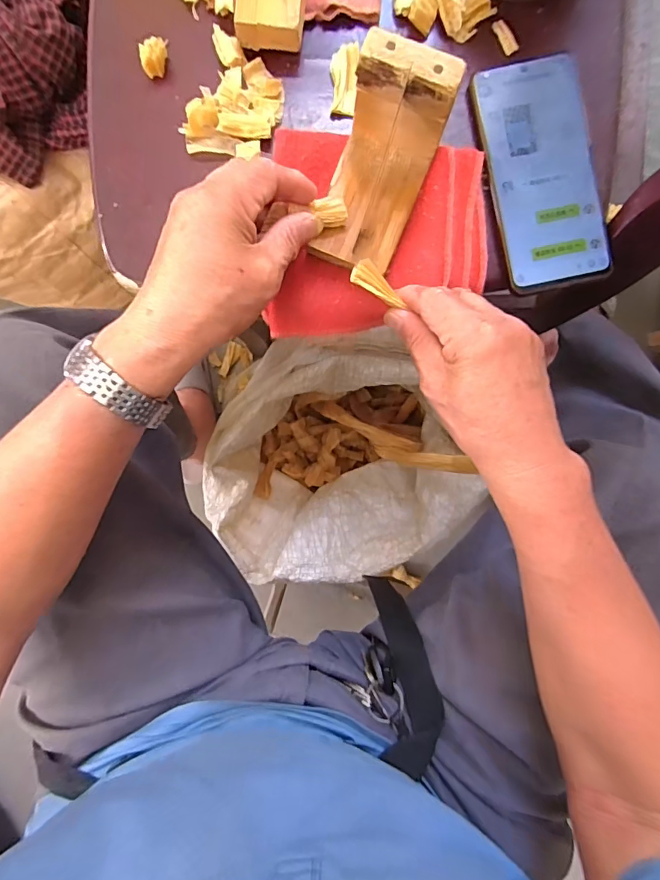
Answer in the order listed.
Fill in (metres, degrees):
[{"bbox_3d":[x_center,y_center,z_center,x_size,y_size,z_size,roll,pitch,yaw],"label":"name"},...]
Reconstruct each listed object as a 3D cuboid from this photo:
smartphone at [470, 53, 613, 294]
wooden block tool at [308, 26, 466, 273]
[{"bbox_3d":[0.155,-0.192,0.328,0.076,0.006,0.159,-13,91,1],"label":"smartphone"},{"bbox_3d":[0.031,-0.174,0.288,0.060,0.069,0.108,23,91,0],"label":"wooden block tool"}]

